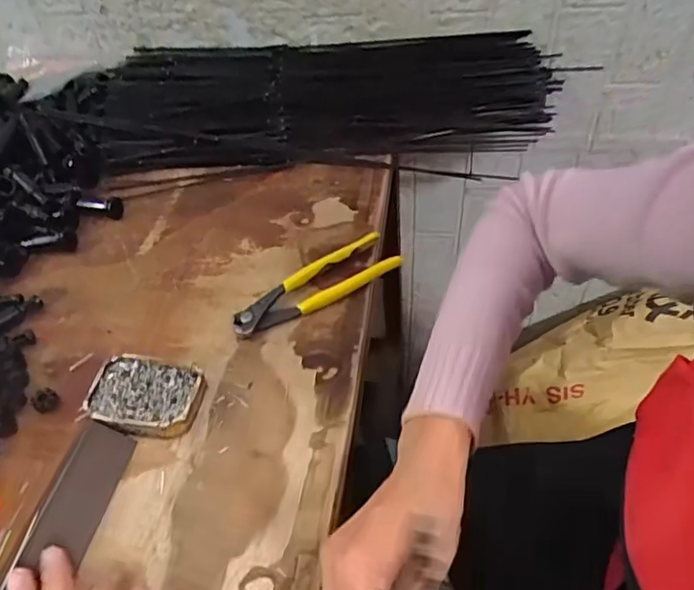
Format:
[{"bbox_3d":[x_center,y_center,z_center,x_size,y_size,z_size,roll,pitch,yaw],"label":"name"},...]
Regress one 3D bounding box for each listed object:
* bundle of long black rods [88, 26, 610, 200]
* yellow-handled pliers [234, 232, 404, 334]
[{"bbox_3d":[-0.020,-0.236,0.674,0.578,0.078,0.215,-1,48,4],"label":"bundle of long black rods"},{"bbox_3d":[-0.029,-0.010,0.507,0.161,0.021,0.044,-24,50,-16],"label":"yellow-handled pliers"}]

